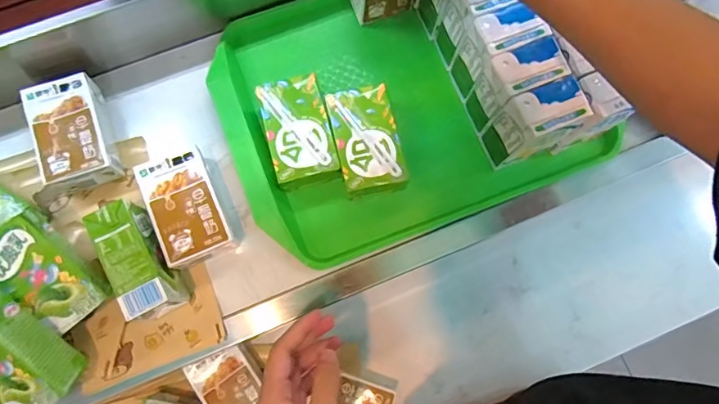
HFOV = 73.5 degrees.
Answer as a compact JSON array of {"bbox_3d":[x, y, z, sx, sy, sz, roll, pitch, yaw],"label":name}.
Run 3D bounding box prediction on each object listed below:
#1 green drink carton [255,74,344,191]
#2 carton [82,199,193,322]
[{"bbox_3d":[-0.062,-0.070,0.500,0.065,0.033,0.111,-14,79,-4],"label":"green drink carton"},{"bbox_3d":[-0.212,0.056,0.464,0.043,0.062,0.107,-29,80,-7],"label":"carton"}]

